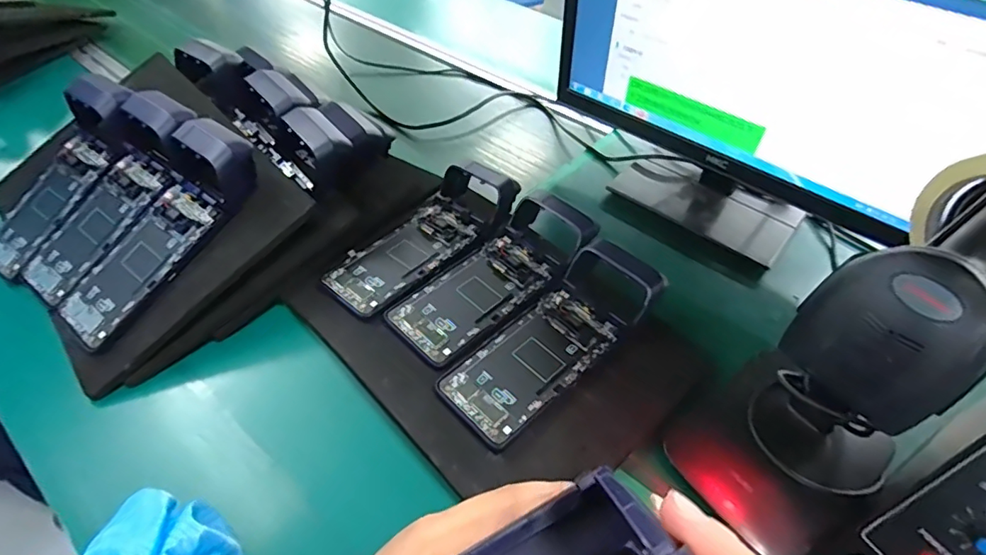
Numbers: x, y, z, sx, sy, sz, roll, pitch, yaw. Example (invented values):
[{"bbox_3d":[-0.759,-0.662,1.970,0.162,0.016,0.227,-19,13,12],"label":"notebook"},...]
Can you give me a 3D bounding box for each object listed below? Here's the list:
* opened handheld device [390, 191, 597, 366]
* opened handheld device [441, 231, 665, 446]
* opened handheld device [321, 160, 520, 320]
[{"bbox_3d":[0.003,-0.010,0.493,0.222,0.044,0.089,-34,58,-31],"label":"opened handheld device"},{"bbox_3d":[0.057,0.048,0.449,0.225,0.047,0.083,-33,57,-30],"label":"opened handheld device"},{"bbox_3d":[-0.070,-0.052,0.526,0.094,0.044,0.224,36,54,26],"label":"opened handheld device"}]

